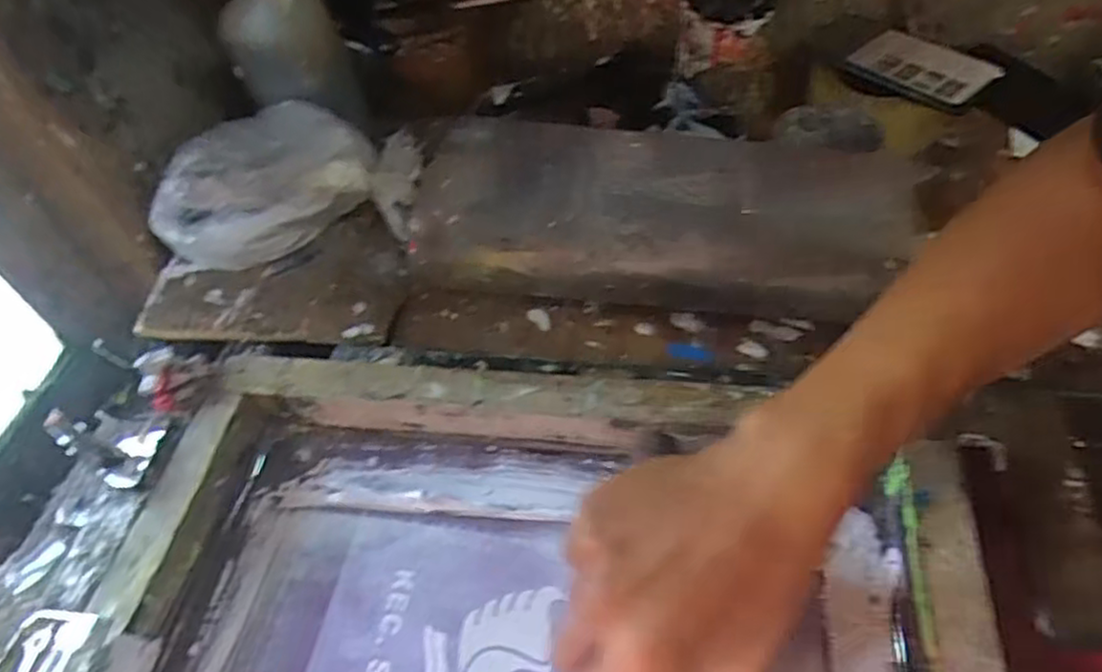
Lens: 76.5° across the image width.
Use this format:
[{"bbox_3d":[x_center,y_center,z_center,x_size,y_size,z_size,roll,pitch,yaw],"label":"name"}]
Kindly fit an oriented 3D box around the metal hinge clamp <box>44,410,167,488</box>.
[{"bbox_3d":[-0.267,0.064,0.428,0.046,0.034,0.042,20,56,23],"label":"metal hinge clamp"}]

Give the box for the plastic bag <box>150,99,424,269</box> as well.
[{"bbox_3d":[-0.227,-0.142,0.596,0.224,0.101,0.136,-15,51,-6],"label":"plastic bag"}]

